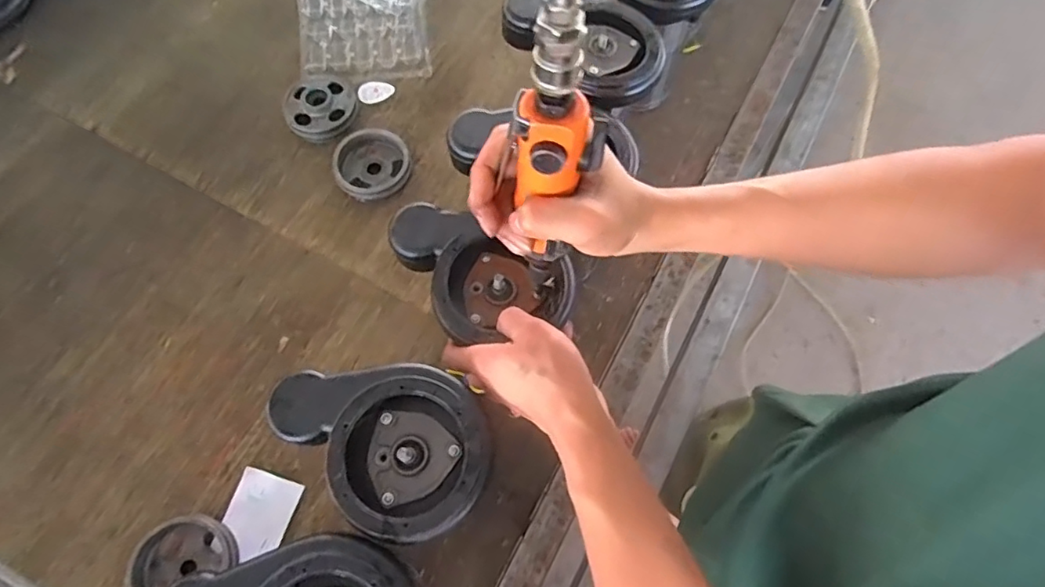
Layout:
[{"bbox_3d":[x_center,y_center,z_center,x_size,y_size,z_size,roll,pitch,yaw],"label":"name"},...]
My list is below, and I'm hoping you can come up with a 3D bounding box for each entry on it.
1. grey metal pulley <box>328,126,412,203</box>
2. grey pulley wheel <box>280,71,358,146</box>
[{"bbox_3d":[-0.180,-0.154,0.682,0.080,0.039,0.092,27,71,10],"label":"grey metal pulley"},{"bbox_3d":[-0.257,-0.236,0.720,0.088,0.036,0.094,0,68,0],"label":"grey pulley wheel"}]

